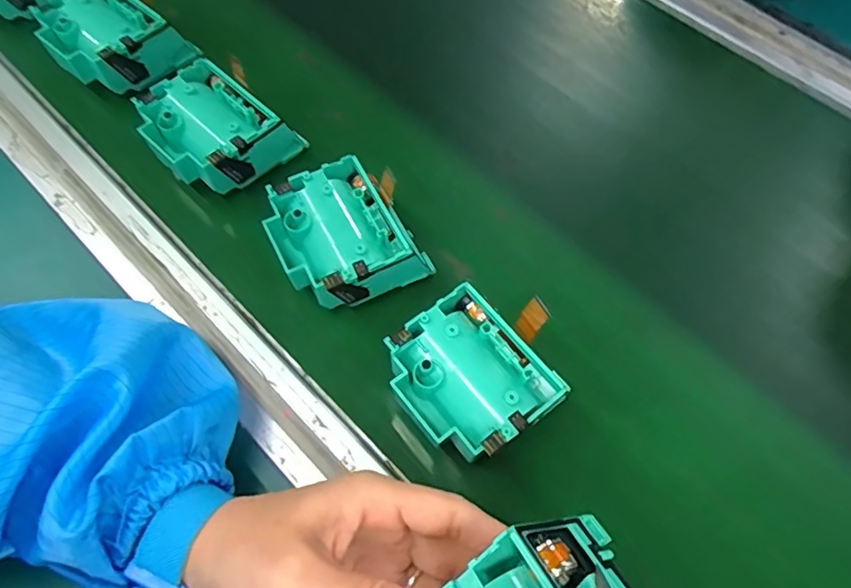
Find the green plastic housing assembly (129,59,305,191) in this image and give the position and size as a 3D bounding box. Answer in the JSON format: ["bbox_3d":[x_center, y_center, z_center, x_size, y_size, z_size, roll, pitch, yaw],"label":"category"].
[{"bbox_3d":[-0.134,-0.104,0.366,0.079,0.046,0.082,-40,71,-19],"label":"green plastic housing assembly"}]

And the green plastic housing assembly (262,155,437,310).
[{"bbox_3d":[-0.046,-0.033,0.326,0.076,0.042,0.074,-24,66,-13],"label":"green plastic housing assembly"}]

